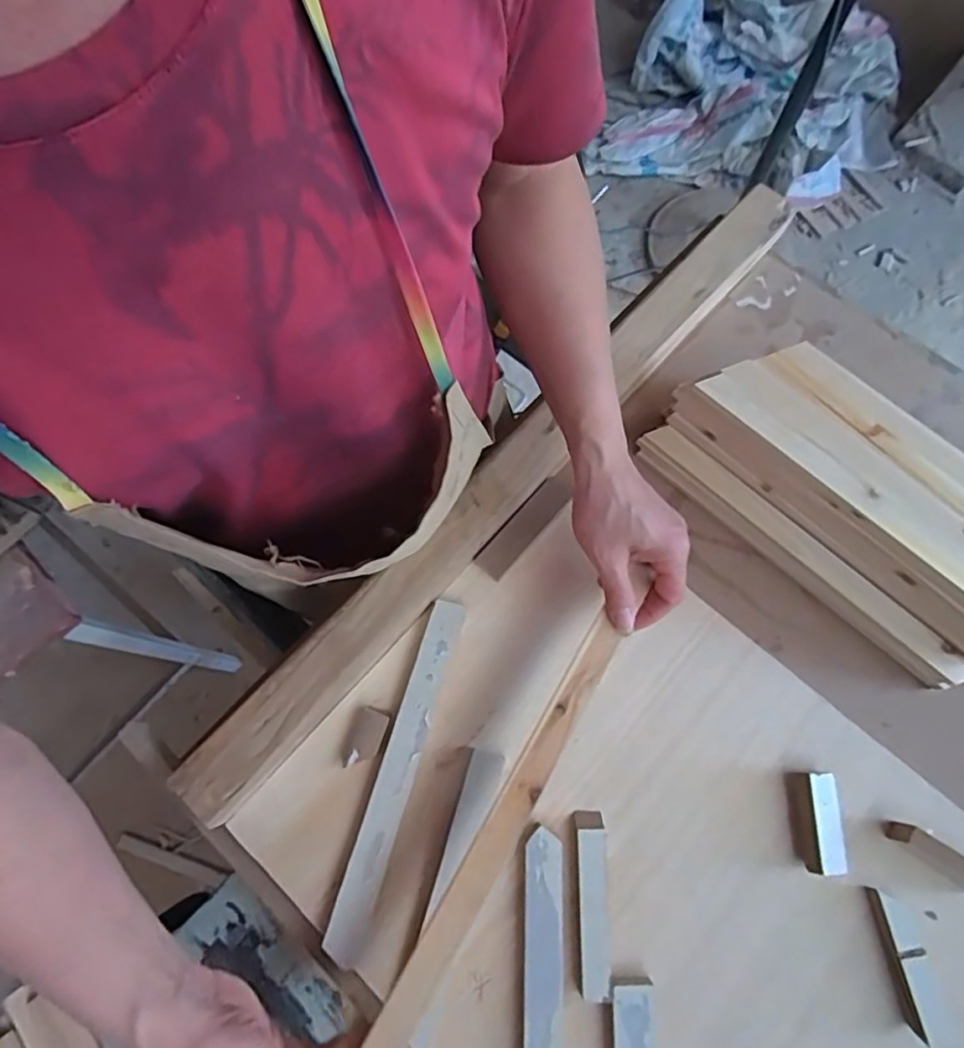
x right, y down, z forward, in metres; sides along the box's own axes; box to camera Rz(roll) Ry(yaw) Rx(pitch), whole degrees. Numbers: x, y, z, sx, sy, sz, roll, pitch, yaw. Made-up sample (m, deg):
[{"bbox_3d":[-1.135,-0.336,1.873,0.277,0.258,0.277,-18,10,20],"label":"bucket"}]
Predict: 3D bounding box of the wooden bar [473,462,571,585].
[{"bbox_3d":[0.045,0.000,0.602,0.030,0.009,0.126,40,75,12],"label":"wooden bar"}]

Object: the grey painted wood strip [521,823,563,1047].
[{"bbox_3d":[0.046,0.364,0.473,0.031,0.011,0.234,2,71,0],"label":"grey painted wood strip"}]

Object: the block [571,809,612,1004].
[{"bbox_3d":[0.088,0.303,0.494,0.025,0.016,0.131,1,71,0],"label":"block"}]

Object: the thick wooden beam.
[{"bbox_3d":[0.046,-0.066,0.604,0.061,0.045,0.836,41,76,12],"label":"thick wooden beam"}]

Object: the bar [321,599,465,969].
[{"bbox_3d":[-0.070,0.206,0.524,0.032,0.014,0.288,16,72,5],"label":"bar"}]

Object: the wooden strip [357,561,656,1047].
[{"bbox_3d":[0.004,0.235,0.451,0.028,0.008,0.379,23,70,29],"label":"wooden strip"}]

